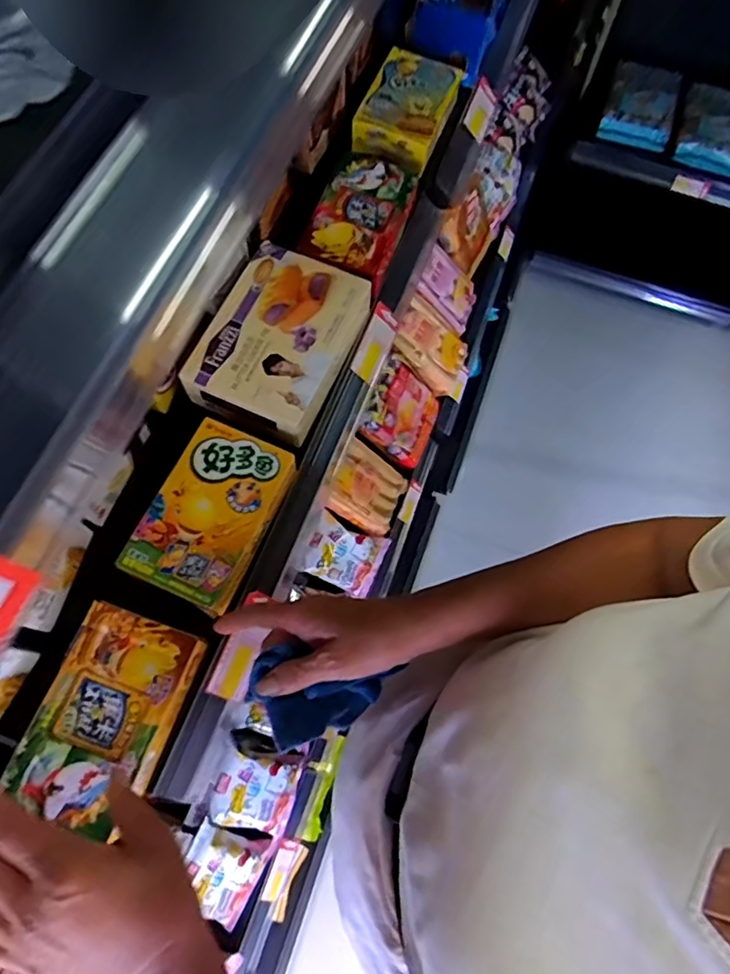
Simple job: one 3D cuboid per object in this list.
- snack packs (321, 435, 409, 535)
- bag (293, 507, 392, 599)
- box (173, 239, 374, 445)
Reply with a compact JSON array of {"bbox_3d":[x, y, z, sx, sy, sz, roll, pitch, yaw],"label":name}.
[{"bbox_3d":[0.003,0.002,1.078,0.174,0.031,0.139,43,64,-30],"label":"snack packs"},{"bbox_3d":[-0.034,0.128,1.063,0.167,0.037,0.117,29,77,-26],"label":"bag"},{"bbox_3d":[-0.081,-0.145,0.552,0.129,0.042,0.179,22,70,7],"label":"box"}]

